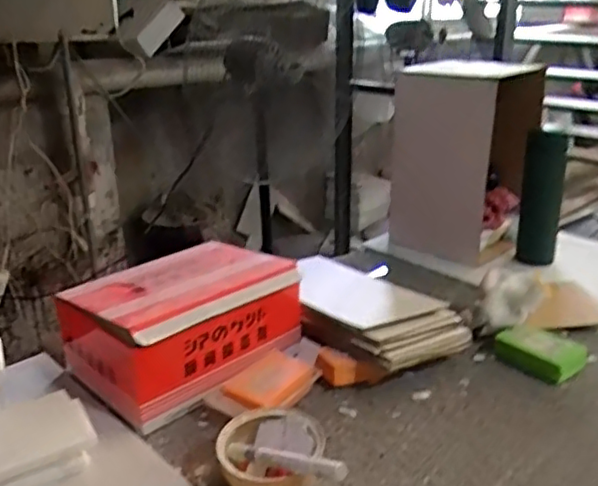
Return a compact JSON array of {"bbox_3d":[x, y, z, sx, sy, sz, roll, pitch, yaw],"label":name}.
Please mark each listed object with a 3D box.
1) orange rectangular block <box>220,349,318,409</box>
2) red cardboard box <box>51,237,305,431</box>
[{"bbox_3d":[-0.032,0.160,0.744,0.068,0.022,0.089,19,31,33],"label":"orange rectangular block"},{"bbox_3d":[-0.148,0.091,0.799,0.246,0.118,0.200,-19,32,-35],"label":"red cardboard box"}]

